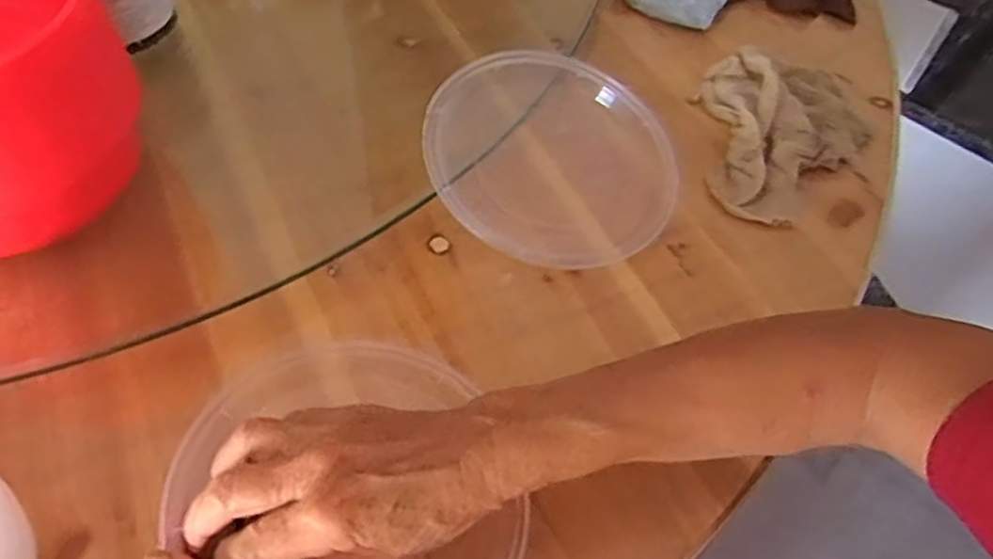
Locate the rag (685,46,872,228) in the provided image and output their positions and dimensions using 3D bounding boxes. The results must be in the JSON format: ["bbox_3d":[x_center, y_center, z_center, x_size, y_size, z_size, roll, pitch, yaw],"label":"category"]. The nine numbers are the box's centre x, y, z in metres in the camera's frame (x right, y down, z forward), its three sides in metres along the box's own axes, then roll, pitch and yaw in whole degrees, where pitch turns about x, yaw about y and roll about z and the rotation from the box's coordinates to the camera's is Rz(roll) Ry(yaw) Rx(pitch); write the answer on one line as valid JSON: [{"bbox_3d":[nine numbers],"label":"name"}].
[{"bbox_3d":[0.211,-0.109,0.528,0.121,0.035,0.153,-1,55,-2],"label":"rag"}]

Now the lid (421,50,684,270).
[{"bbox_3d":[0.037,-0.085,0.497,0.166,0.016,0.163,30,62,-1],"label":"lid"}]

